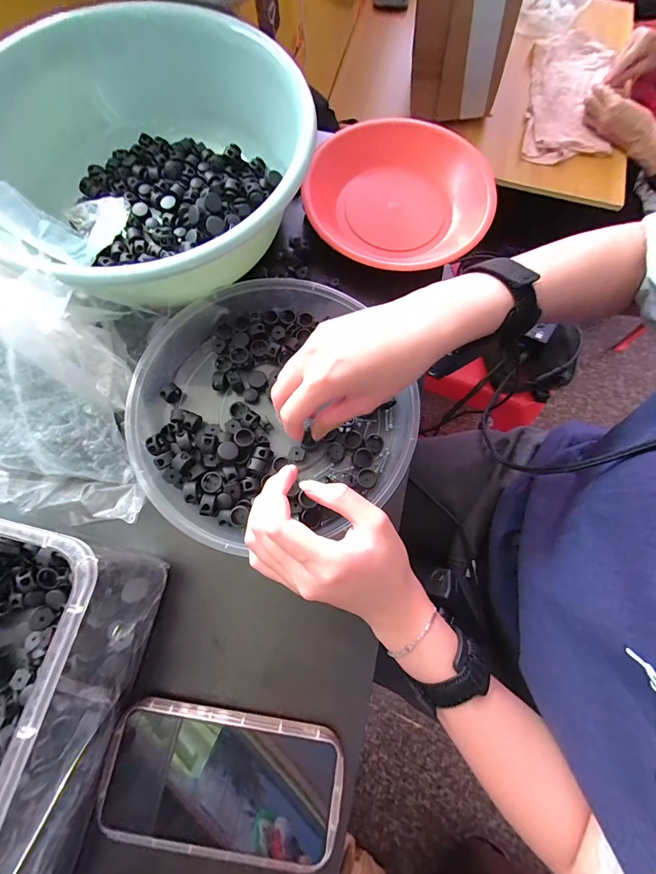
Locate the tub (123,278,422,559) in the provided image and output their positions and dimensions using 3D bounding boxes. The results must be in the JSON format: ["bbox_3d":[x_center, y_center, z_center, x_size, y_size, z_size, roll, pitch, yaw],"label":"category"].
[{"bbox_3d":[-0.053,-0.027,0.311,0.222,0.045,0.227,0,76,0],"label":"tub"}]

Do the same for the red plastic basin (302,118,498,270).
[{"bbox_3d":[0.075,-0.250,0.373,0.181,0.036,0.184,0,74,-1],"label":"red plastic basin"}]

